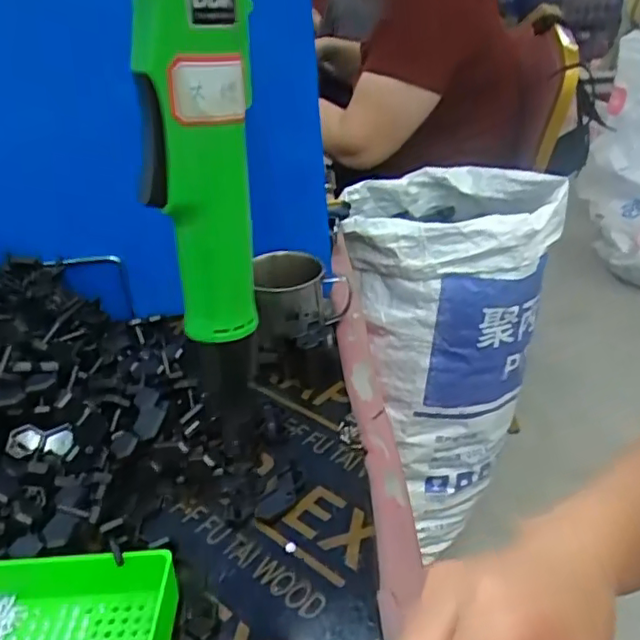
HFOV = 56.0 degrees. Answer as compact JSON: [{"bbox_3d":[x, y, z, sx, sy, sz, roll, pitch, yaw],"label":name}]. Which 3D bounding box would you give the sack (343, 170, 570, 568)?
[{"bbox_3d":[0.217,0.061,1.042,0.327,0.636,0.311,-1,11,3],"label":"sack"}]

